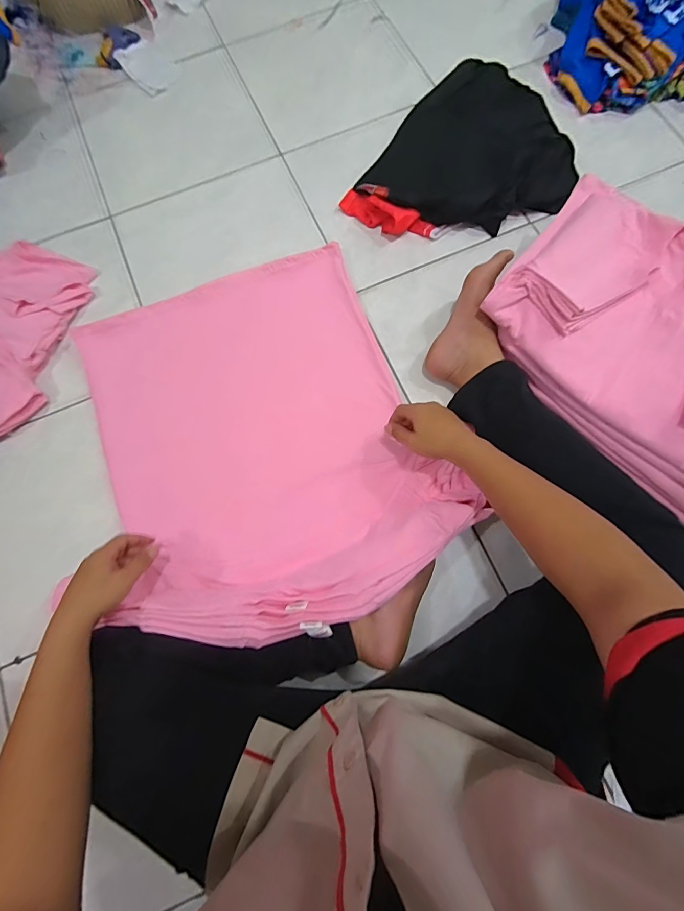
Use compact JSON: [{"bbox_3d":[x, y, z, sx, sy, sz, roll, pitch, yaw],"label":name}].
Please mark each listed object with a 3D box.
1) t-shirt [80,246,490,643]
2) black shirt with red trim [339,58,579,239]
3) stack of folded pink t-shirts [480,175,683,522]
[{"bbox_3d":[-0.143,-0.042,0.681,0.589,0.138,0.633,-21,76,-5],"label":"t-shirt"},{"bbox_3d":[0.287,-0.615,0.847,0.390,0.065,0.476,31,78,9],"label":"black shirt with red trim"},{"bbox_3d":[0.498,-0.189,0.649,0.489,0.109,0.348,40,80,11],"label":"stack of folded pink t-shirts"}]

